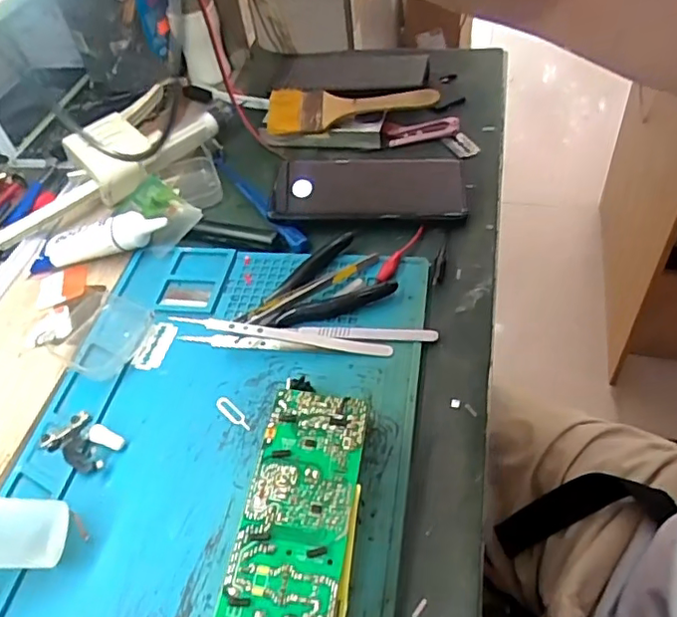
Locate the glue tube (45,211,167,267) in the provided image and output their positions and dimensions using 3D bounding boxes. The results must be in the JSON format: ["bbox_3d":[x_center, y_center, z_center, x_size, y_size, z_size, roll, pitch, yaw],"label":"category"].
[{"bbox_3d":[-0.198,-0.060,0.496,0.111,0.023,0.025,-13,47,11],"label":"glue tube"}]

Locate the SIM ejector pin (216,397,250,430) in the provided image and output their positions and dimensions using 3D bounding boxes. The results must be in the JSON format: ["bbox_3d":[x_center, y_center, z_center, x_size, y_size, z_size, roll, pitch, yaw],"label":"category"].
[{"bbox_3d":[-0.069,0.069,0.384,0.032,0.004,0.009,32,61,29],"label":"SIM ejector pin"}]

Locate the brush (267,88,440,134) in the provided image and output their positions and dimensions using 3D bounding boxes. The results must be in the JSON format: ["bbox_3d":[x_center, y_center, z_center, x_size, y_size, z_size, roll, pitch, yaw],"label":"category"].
[{"bbox_3d":[0.012,-0.196,0.567,0.162,0.015,0.055,1,63,10],"label":"brush"}]

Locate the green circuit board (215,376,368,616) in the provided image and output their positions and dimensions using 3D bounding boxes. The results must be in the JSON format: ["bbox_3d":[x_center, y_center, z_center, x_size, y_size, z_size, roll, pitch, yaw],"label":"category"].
[{"bbox_3d":[-0.017,0.105,0.323,0.059,0.032,0.147,2,48,11],"label":"green circuit board"}]

